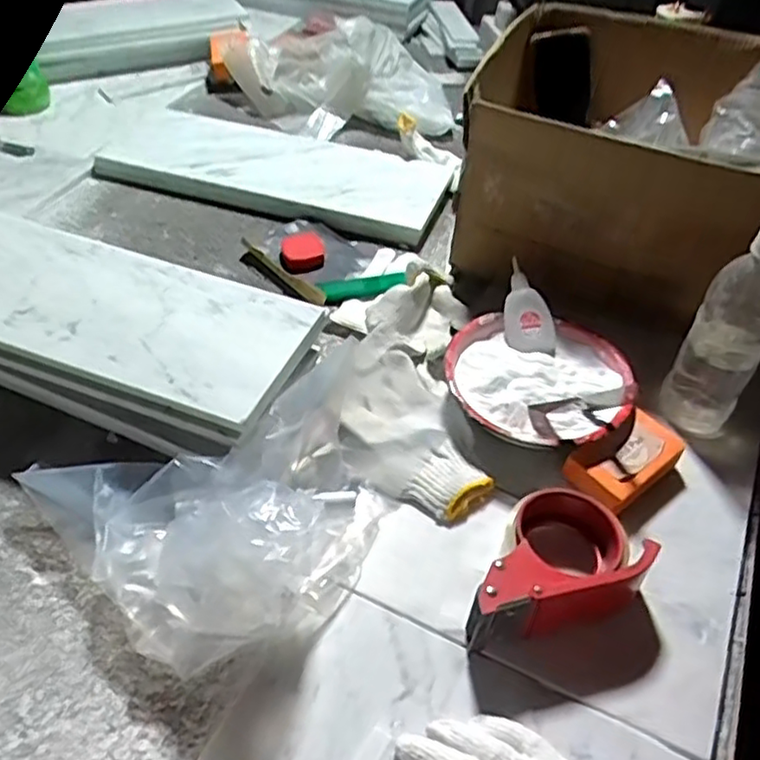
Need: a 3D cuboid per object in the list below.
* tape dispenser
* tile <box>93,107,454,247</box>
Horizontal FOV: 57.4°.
[{"bbox_3d":[0.131,0.149,0.514,0.101,0.061,0.138,29,52,22],"label":"tape dispenser"},{"bbox_3d":[-0.147,-0.305,0.970,0.487,0.018,0.193,15,48,11],"label":"tile"}]

